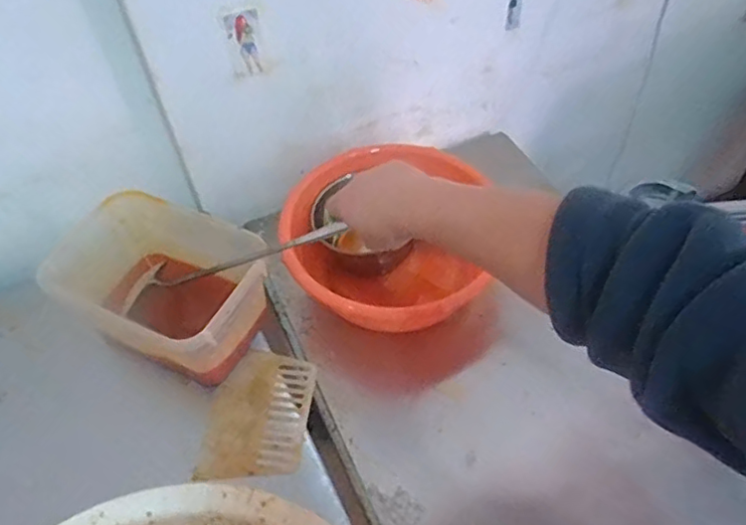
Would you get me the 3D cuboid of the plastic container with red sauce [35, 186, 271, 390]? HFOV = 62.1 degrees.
[{"bbox_3d":[-0.253,0.036,0.752,0.240,0.146,0.164,21,56,17],"label":"plastic container with red sauce"}]

